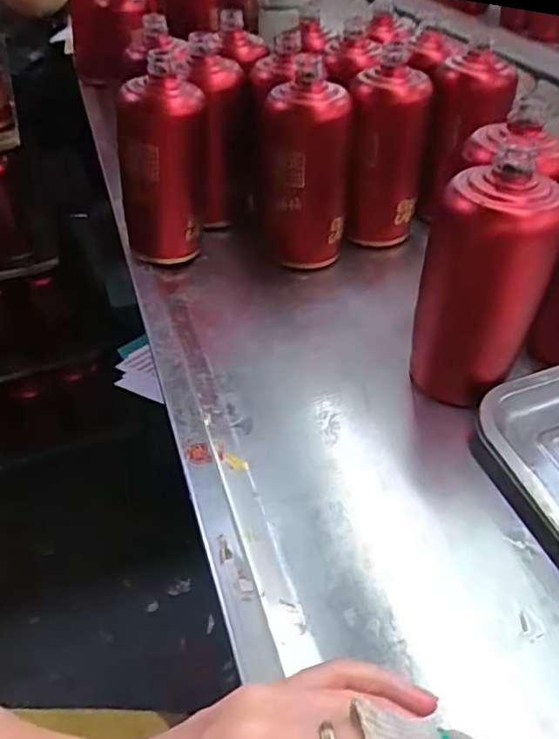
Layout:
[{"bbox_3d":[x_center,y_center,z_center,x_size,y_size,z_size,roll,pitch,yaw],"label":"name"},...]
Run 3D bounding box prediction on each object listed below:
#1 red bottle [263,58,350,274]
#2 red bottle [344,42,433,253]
[{"bbox_3d":[0.026,-0.192,0.576,0.084,0.179,0.083,-3,42,1],"label":"red bottle"},{"bbox_3d":[0.108,-0.217,0.597,0.077,0.171,0.066,7,43,12],"label":"red bottle"}]

